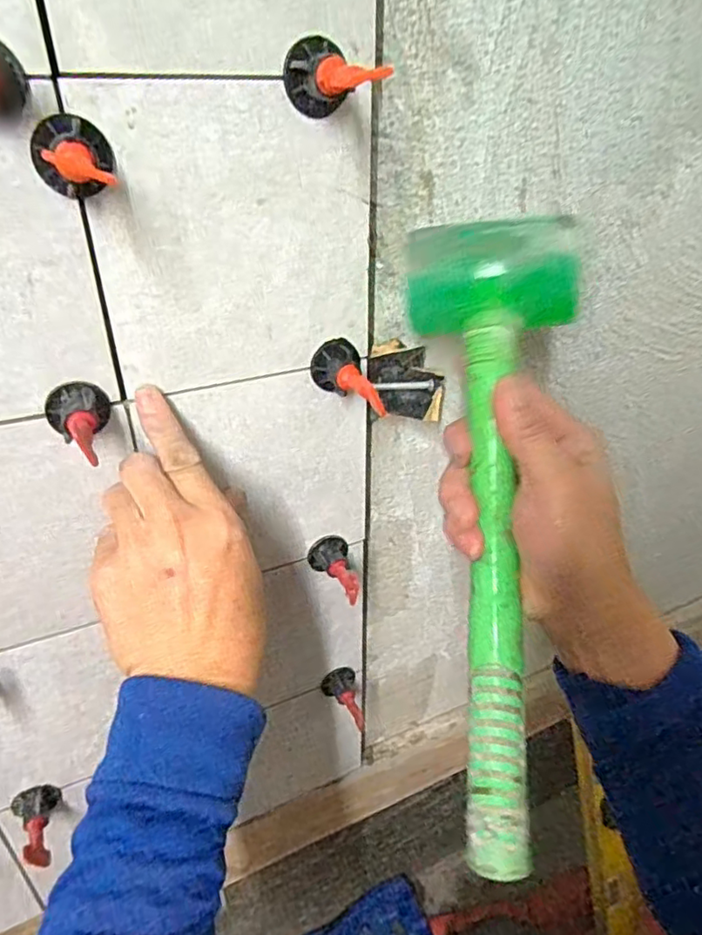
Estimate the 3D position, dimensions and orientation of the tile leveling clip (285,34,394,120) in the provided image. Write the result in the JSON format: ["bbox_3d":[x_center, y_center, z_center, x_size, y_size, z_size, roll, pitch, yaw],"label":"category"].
[{"bbox_3d":[-0.008,-0.179,0.271,0.032,0.030,0.050,-12,34,-20],"label":"tile leveling clip"}]

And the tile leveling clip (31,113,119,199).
[{"bbox_3d":[-0.119,-0.133,0.255,0.032,0.031,0.025,-10,33,-17],"label":"tile leveling clip"}]

